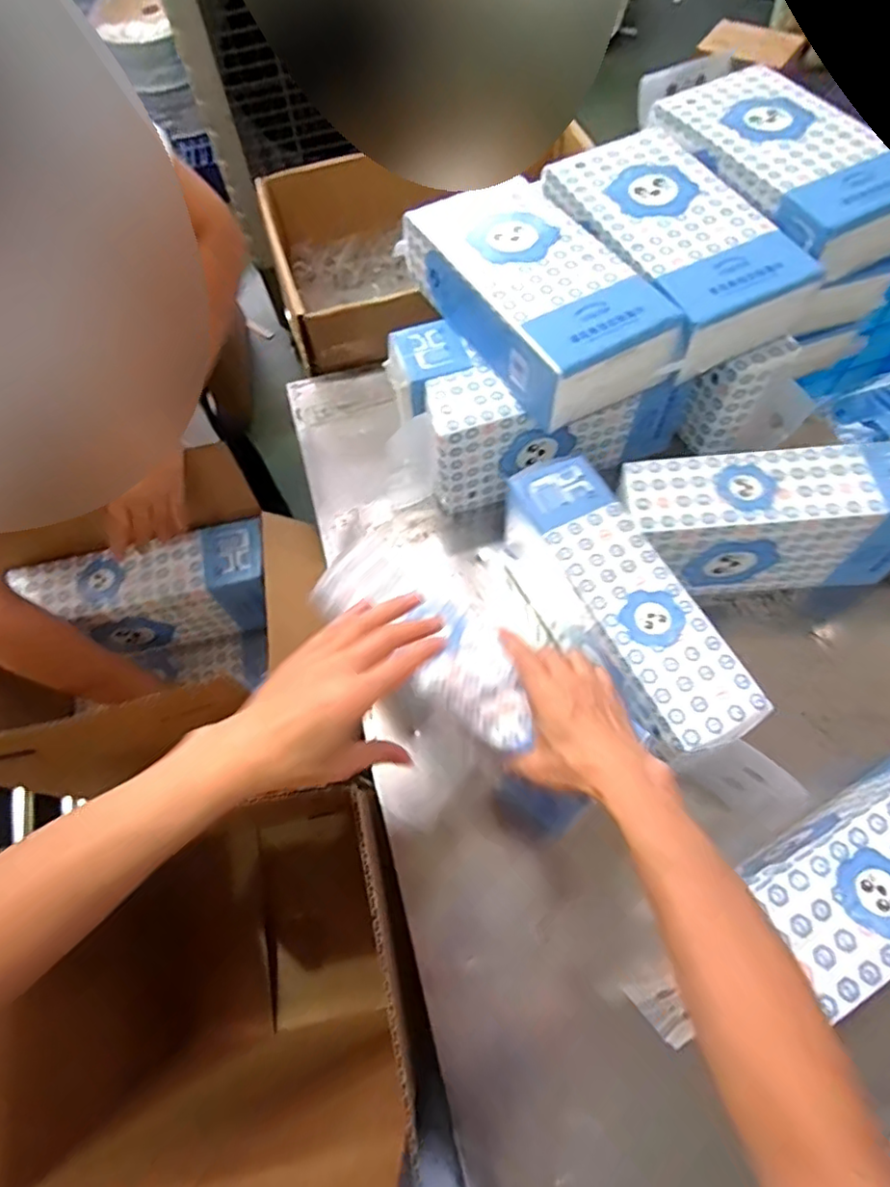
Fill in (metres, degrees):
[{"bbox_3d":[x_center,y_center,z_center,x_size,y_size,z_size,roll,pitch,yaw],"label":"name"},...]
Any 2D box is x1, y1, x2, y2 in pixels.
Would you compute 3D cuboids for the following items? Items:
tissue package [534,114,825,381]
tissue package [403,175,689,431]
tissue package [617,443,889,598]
[{"bbox_3d":[0.272,-0.419,0.726,0.181,0.076,0.322,-24,65,-9],"label":"tissue package"},{"bbox_3d":[0.109,-0.351,0.704,0.180,0.095,0.339,-27,65,-10],"label":"tissue package"},{"bbox_3d":[0.364,-0.079,0.693,0.340,0.152,0.099,-5,63,0],"label":"tissue package"}]

